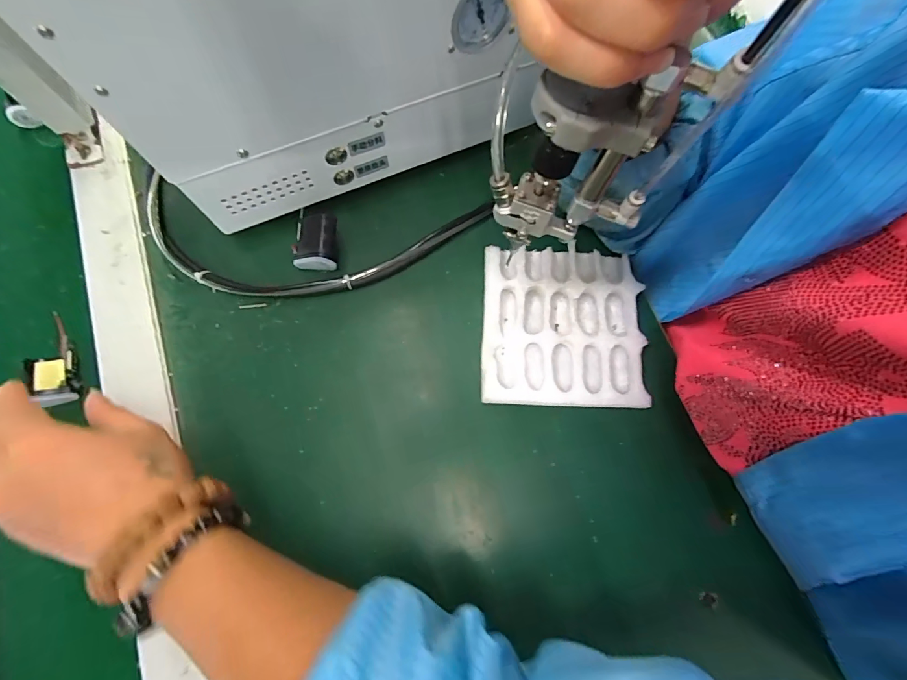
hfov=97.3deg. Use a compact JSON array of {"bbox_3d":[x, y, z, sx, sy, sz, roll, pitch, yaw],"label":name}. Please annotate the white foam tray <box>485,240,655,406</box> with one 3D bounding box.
[{"bbox_3d":[0.089,-0.014,0.328,0.126,0.022,0.132,2,71,-3],"label":"white foam tray"}]

